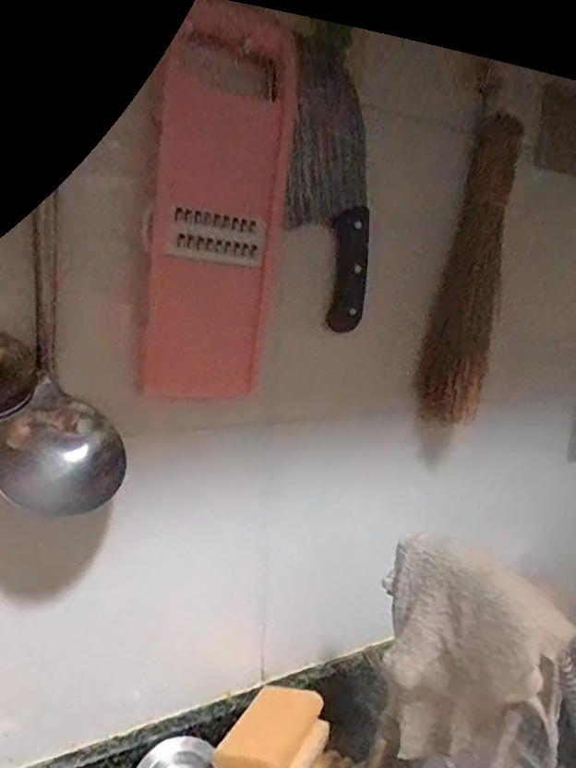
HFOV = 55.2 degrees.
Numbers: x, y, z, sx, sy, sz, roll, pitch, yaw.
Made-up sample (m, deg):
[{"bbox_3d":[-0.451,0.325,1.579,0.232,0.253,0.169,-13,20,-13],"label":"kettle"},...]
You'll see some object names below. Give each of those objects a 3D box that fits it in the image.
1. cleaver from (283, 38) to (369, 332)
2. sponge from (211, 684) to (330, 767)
[{"bbox_3d":[0.034,-0.160,0.478,0.067,0.229,0.017,-2,20,3],"label":"cleaver"},{"bbox_3d":[-0.010,0.312,0.486,0.065,0.040,0.103,8,12,24],"label":"sponge"}]

